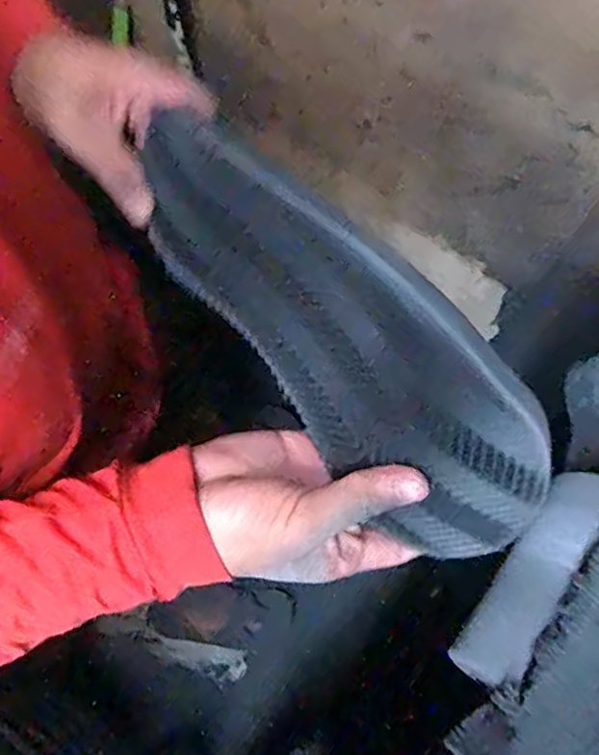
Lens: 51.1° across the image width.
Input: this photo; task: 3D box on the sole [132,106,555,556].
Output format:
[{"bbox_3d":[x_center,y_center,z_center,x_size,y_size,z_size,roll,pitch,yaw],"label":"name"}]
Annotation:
[{"bbox_3d":[0.015,-0.028,0.307,0.260,0.108,0.023,51,43,9],"label":"sole"}]

